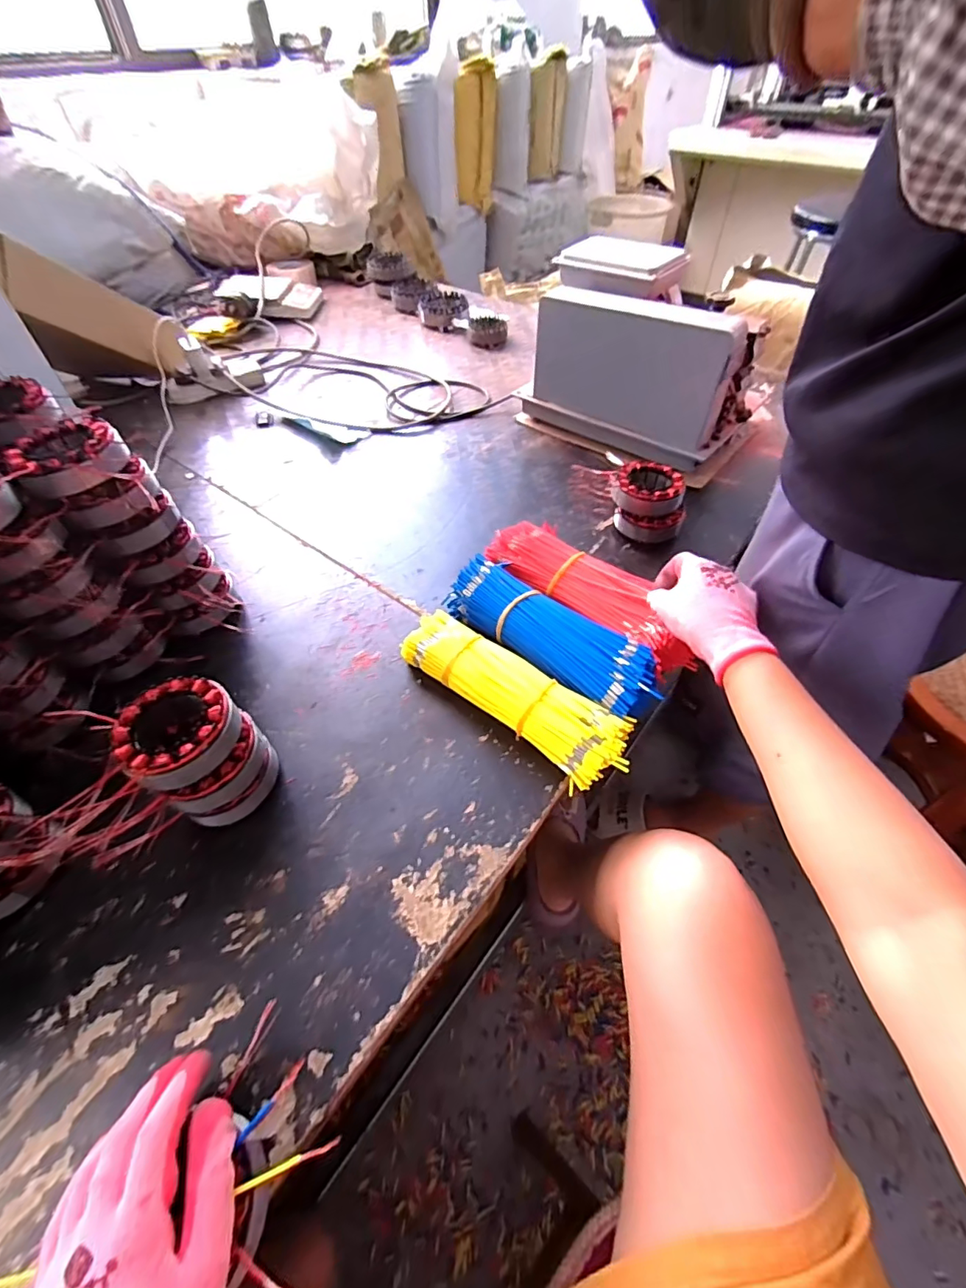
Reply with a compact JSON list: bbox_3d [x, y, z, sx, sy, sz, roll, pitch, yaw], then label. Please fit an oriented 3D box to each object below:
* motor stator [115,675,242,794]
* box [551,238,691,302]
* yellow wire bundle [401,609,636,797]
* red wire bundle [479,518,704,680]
[{"bbox_3d":[-0.243,0.069,0.411,0.079,0.034,0.085,34,58,25],"label":"motor stator"},{"bbox_3d":[0.203,-0.571,0.771,0.188,0.048,0.111,28,56,21],"label":"box"},{"bbox_3d":[0.027,0.048,0.508,0.244,0.049,0.069,32,58,24],"label":"yellow wire bundle"},{"bbox_3d":[0.117,-0.063,0.575,0.071,0.046,0.265,-37,58,-23],"label":"red wire bundle"}]

